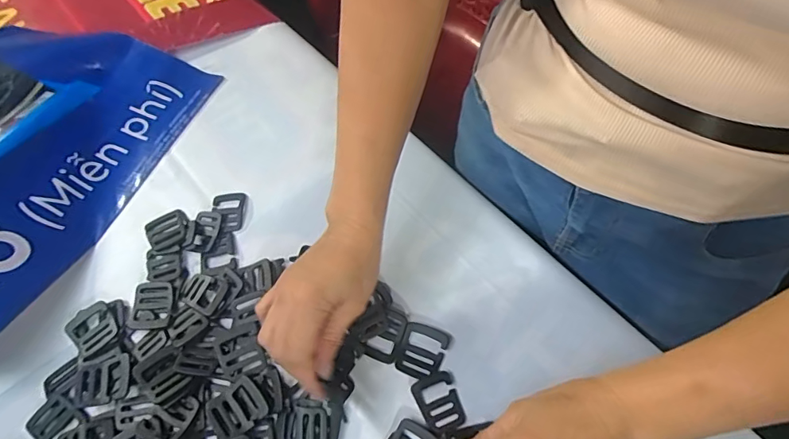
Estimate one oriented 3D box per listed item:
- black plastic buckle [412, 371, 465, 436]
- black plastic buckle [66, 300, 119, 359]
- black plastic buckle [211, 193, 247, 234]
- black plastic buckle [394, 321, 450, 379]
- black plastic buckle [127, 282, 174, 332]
[{"bbox_3d":[0.036,0.147,0.375,0.032,0.004,0.043,-20,62,-10],"label":"black plastic buckle"},{"bbox_3d":[-0.264,0.095,0.409,0.037,0.008,0.038,-38,66,-18],"label":"black plastic buckle"},{"bbox_3d":[-0.167,-0.007,0.468,0.033,0.006,0.045,-1,60,1],"label":"black plastic buckle"},{"bbox_3d":[0.022,0.110,0.394,0.037,0.004,0.044,22,63,13],"label":"black plastic buckle"},{"bbox_3d":[-0.218,0.076,0.417,0.036,0.006,0.043,-4,60,-1],"label":"black plastic buckle"}]

